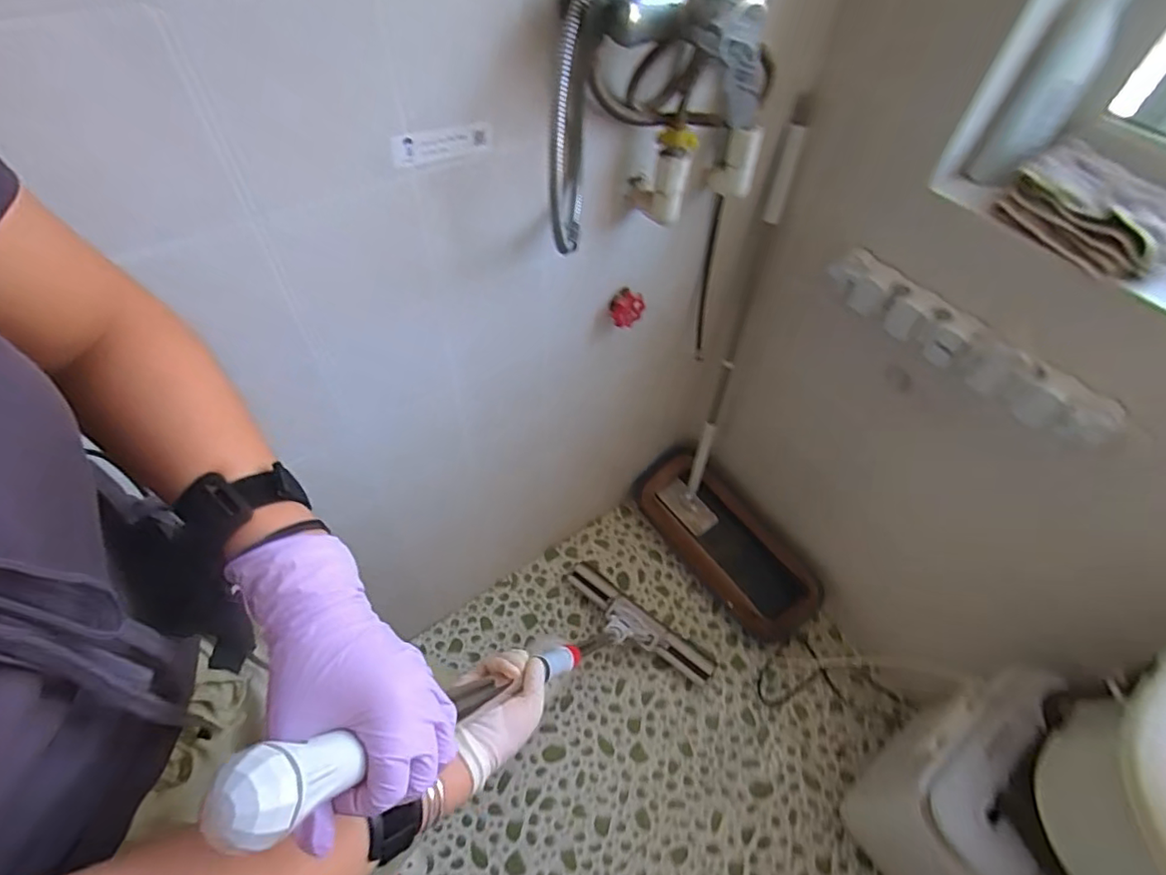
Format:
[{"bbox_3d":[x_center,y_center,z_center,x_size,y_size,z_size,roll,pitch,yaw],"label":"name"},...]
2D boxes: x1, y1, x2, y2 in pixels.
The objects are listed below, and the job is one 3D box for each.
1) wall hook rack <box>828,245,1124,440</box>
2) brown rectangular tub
[{"bbox_3d":[0.510,-0.132,0.750,0.055,0.067,0.406,-31,61,-23],"label":"wall hook rack"},{"bbox_3d":[0.337,0.250,1.328,0.192,0.143,0.504,-34,63,-25],"label":"brown rectangular tub"}]

